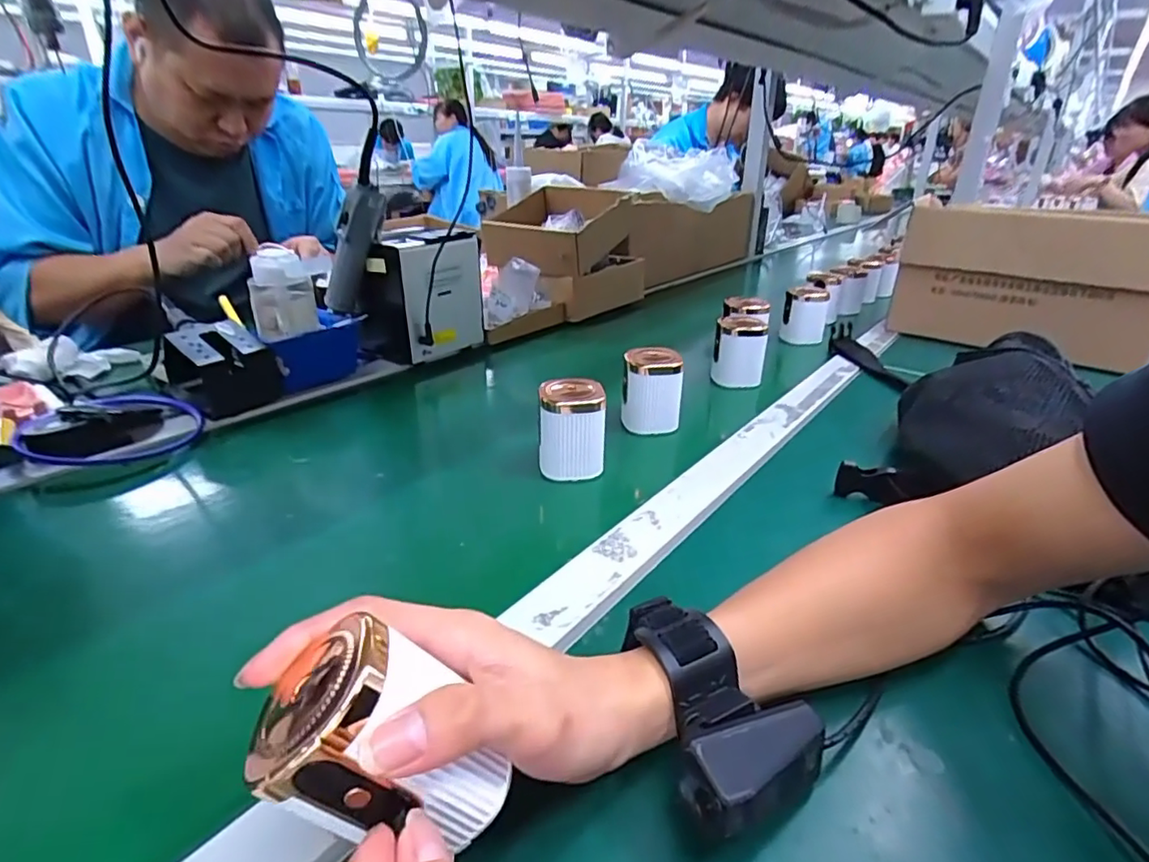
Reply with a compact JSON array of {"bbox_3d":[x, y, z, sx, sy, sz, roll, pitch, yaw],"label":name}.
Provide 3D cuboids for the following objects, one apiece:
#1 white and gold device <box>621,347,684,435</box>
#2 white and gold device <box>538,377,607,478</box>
[{"bbox_3d":[0.075,-0.039,0.577,0.055,0.072,0.044,4,25,6],"label":"white and gold device"},{"bbox_3d":[-0.002,0.000,0.496,0.053,0.075,0.043,0,25,-2],"label":"white and gold device"}]

